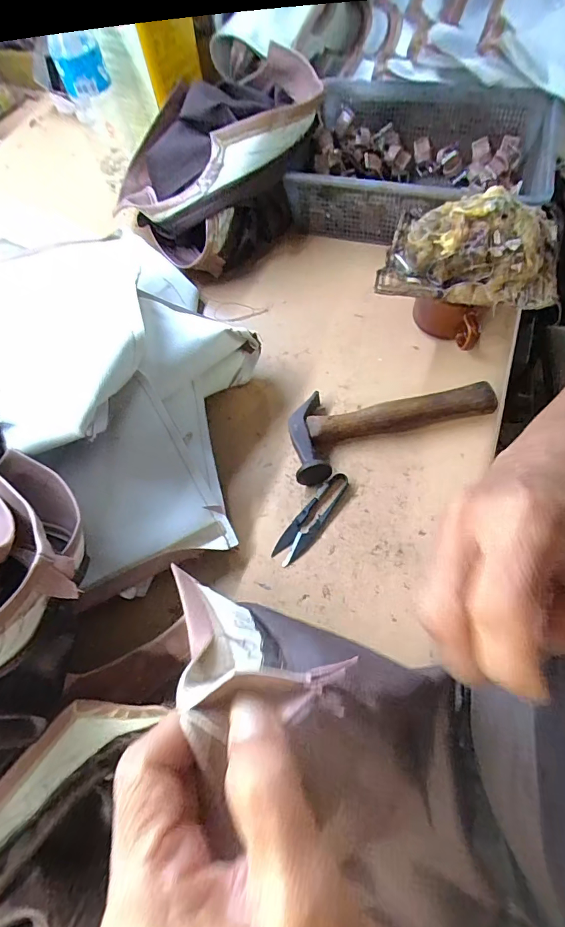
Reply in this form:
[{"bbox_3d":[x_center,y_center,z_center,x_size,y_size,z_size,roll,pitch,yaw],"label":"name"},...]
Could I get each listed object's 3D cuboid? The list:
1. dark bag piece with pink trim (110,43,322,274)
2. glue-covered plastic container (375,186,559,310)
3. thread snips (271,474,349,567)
[{"bbox_3d":[-0.086,-0.366,0.527,0.185,0.183,0.190,-1,61,1],"label":"dark bag piece with pink trim"},{"bbox_3d":[0.181,-0.205,0.405,0.160,0.063,0.104,16,66,14],"label":"glue-covered plastic container"},{"bbox_3d":[0.028,0.049,0.403,0.025,0.014,0.100,32,71,20],"label":"thread snips"}]

